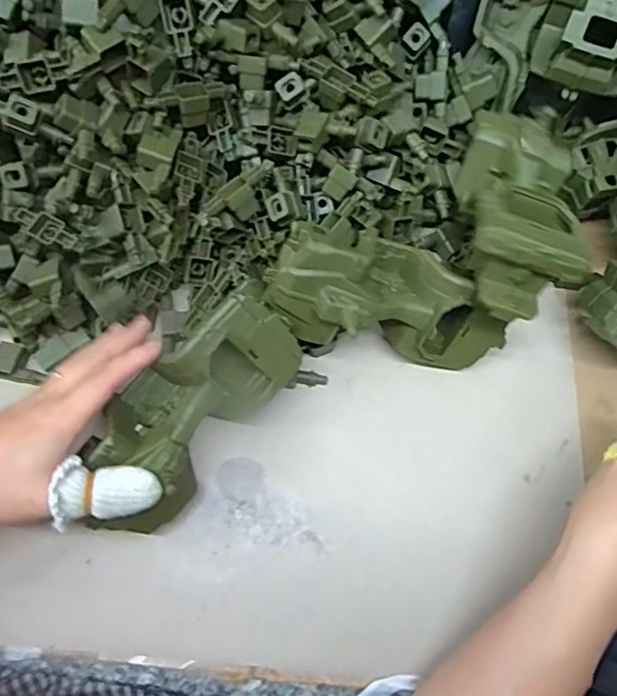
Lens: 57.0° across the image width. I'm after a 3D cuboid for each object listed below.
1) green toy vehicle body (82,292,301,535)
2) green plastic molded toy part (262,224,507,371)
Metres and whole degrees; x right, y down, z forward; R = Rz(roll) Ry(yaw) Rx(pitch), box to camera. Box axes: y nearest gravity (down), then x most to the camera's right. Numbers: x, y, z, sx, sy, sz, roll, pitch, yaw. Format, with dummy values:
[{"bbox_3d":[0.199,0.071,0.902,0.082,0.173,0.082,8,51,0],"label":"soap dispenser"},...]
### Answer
[{"bbox_3d":[-0.082,0.039,0.375,0.073,0.075,0.162,38,73,12],"label":"green toy vehicle body"},{"bbox_3d":[0.058,-0.036,0.407,0.173,0.075,0.070,15,67,-23],"label":"green plastic molded toy part"}]

